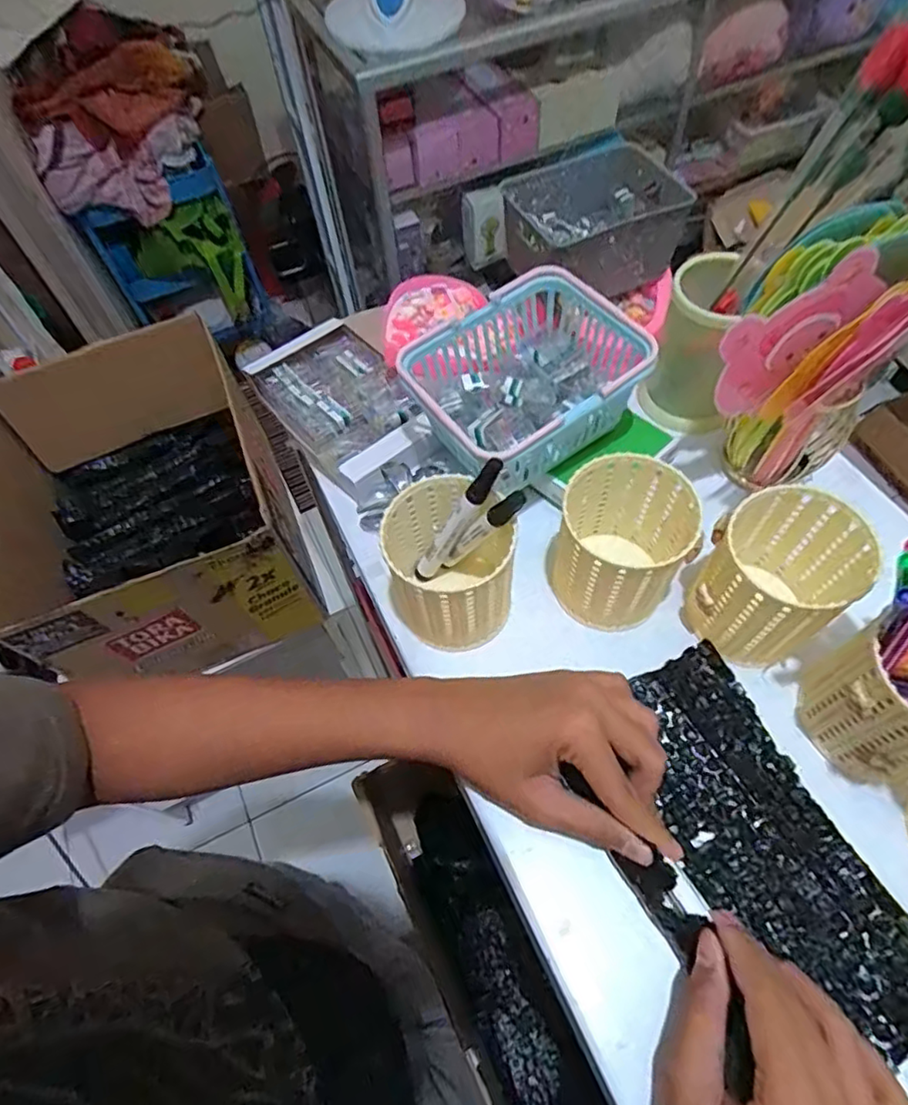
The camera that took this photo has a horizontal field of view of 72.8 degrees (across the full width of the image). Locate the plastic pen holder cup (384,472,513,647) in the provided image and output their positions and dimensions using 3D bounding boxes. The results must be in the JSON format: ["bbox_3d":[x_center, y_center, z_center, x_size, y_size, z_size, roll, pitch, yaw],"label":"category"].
[{"bbox_3d":[-0.002,0.013,0.422,0.078,0.104,0.083,-2,59,3],"label":"plastic pen holder cup"}]

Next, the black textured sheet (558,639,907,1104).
[{"bbox_3d":[0.164,0.171,0.361,0.126,0.027,0.221,-22,60,-9],"label":"black textured sheet"}]

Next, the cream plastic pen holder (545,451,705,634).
[{"bbox_3d":[0.115,-0.004,0.423,0.080,0.100,0.084,-2,59,3],"label":"cream plastic pen holder"}]

